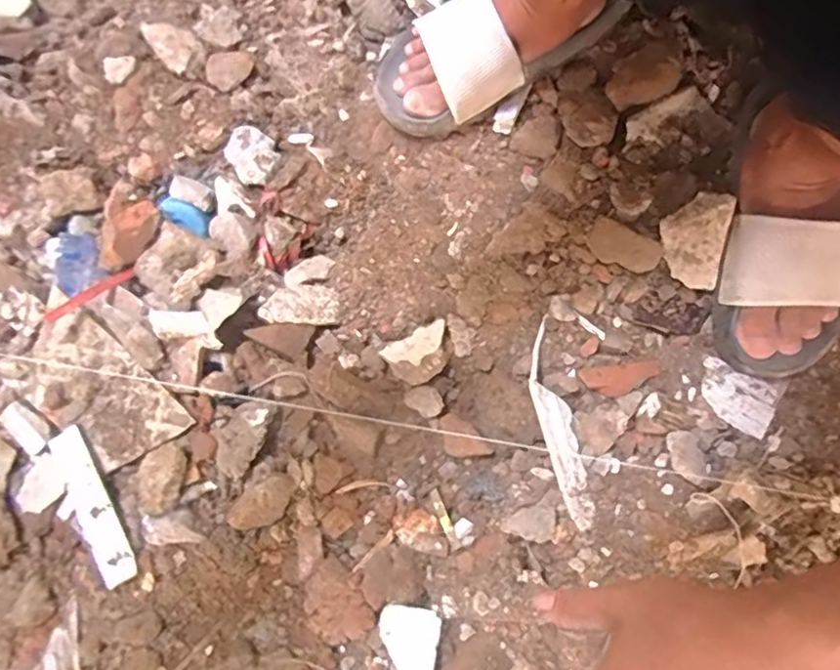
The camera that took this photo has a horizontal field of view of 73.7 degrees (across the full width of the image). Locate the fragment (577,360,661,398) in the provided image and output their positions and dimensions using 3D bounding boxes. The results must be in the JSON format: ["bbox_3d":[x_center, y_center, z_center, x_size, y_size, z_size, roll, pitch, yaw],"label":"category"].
[{"bbox_3d":[0.180,0.039,0.503,0.074,0.012,0.027,-8,76,-1],"label":"fragment"}]

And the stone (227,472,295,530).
[{"bbox_3d":[-0.132,0.141,0.468,0.059,0.020,0.032,-31,78,-7],"label":"stone"}]

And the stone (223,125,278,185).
[{"bbox_3d":[-0.162,-0.176,0.534,0.043,0.015,0.053,-34,78,-7],"label":"stone"}]

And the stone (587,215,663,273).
[{"bbox_3d":[0.187,-0.081,0.516,0.066,0.010,0.037,33,79,9],"label":"stone"}]

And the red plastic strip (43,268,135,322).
[{"bbox_3d":[-0.290,-0.037,0.494,0.009,0.010,0.084,35,48,9],"label":"red plastic strip"}]

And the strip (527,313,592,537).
[{"bbox_3d":[0.115,0.071,0.476,0.035,0.007,0.173,-2,71,-29],"label":"strip"}]

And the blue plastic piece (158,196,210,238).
[{"bbox_3d":[-0.224,-0.115,0.534,0.050,0.012,0.022,31,78,-12],"label":"blue plastic piece"}]

